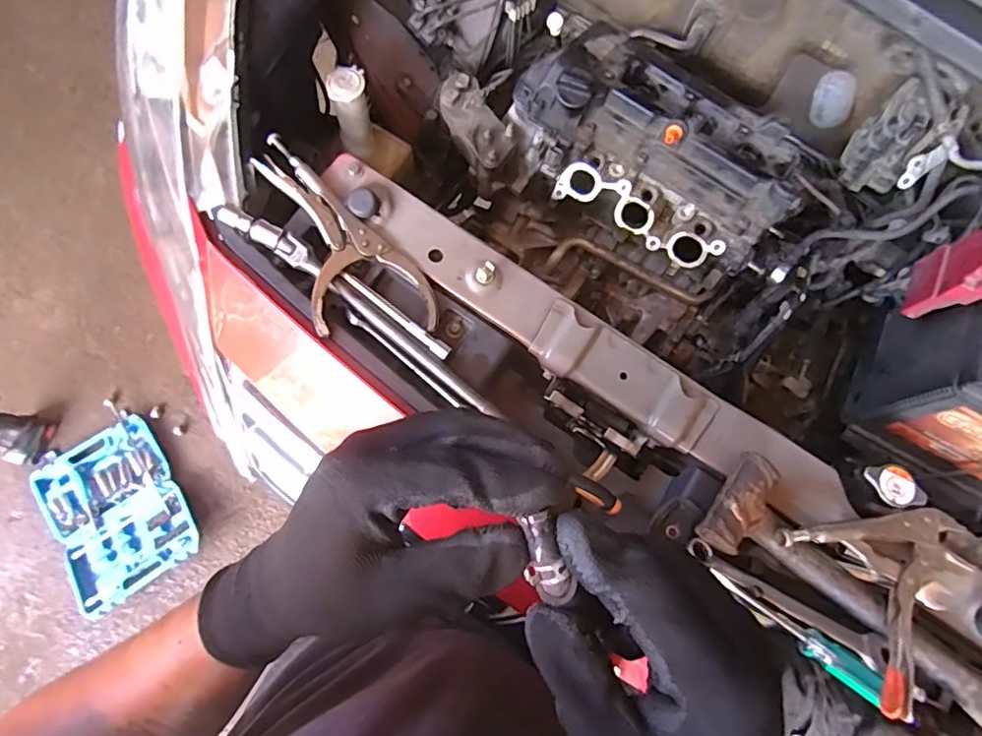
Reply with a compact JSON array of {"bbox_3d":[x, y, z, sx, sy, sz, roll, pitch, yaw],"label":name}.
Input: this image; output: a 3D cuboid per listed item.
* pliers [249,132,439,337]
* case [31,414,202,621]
[{"bbox_3d":[-0.149,-0.137,0.572,0.115,0.039,0.243,-23,74,-9],"label":"pliers"},{"bbox_3d":[-0.866,0.327,1.307,0.277,0.041,0.381,-33,76,-12],"label":"case"}]

